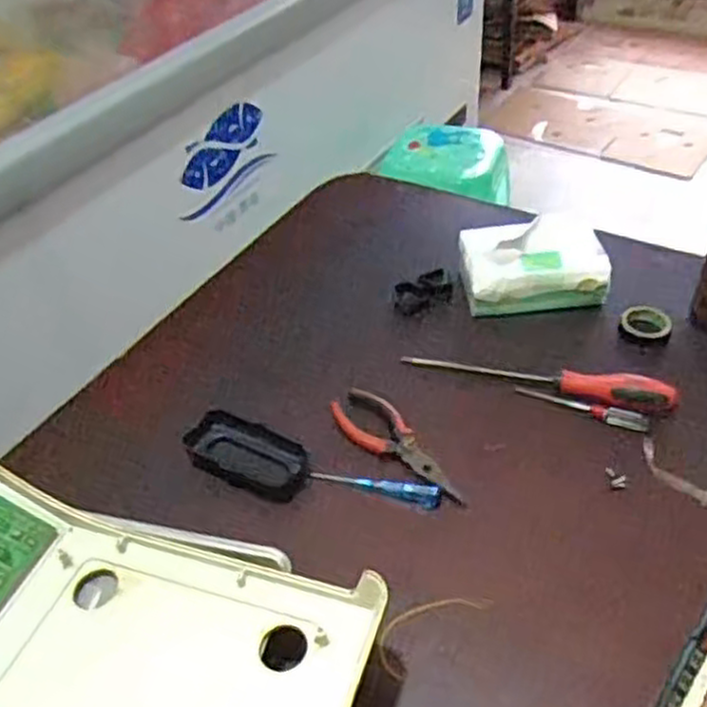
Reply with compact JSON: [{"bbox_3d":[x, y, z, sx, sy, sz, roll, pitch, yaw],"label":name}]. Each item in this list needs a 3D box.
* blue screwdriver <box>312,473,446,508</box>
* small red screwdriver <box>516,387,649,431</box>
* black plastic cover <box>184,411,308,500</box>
[{"bbox_3d":[0.017,0.111,0.640,0.113,0.016,0.015,9,45,14],"label":"blue screwdriver"},{"bbox_3d":[0.208,0.049,0.691,0.118,0.013,0.011,15,46,19],"label":"small red screwdriver"},{"bbox_3d":[-0.094,0.090,0.671,0.111,0.026,0.055,16,47,20],"label":"black plastic cover"}]

